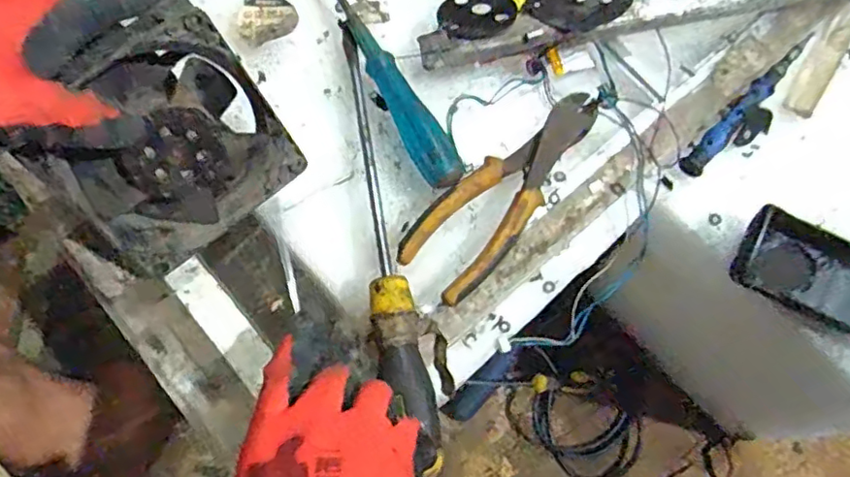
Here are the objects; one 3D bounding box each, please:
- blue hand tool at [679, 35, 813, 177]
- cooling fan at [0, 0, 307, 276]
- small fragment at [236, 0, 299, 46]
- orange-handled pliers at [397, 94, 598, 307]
[{"bbox_3d":[0.241,-0.102,0.436,0.016,0.013,0.147,43,80,9],"label":"blue hand tool"},{"bbox_3d":[-0.153,-0.052,0.343,0.128,0.123,0.030,-38,45,-8],"label":"cooling fan"},{"bbox_3d":[-0.117,-0.162,0.435,0.043,0.004,0.038,-22,77,-5],"label":"small fragment"},{"bbox_3d":[0.056,-0.033,0.400,0.056,0.021,0.169,41,80,9],"label":"orange-handled pliers"}]

